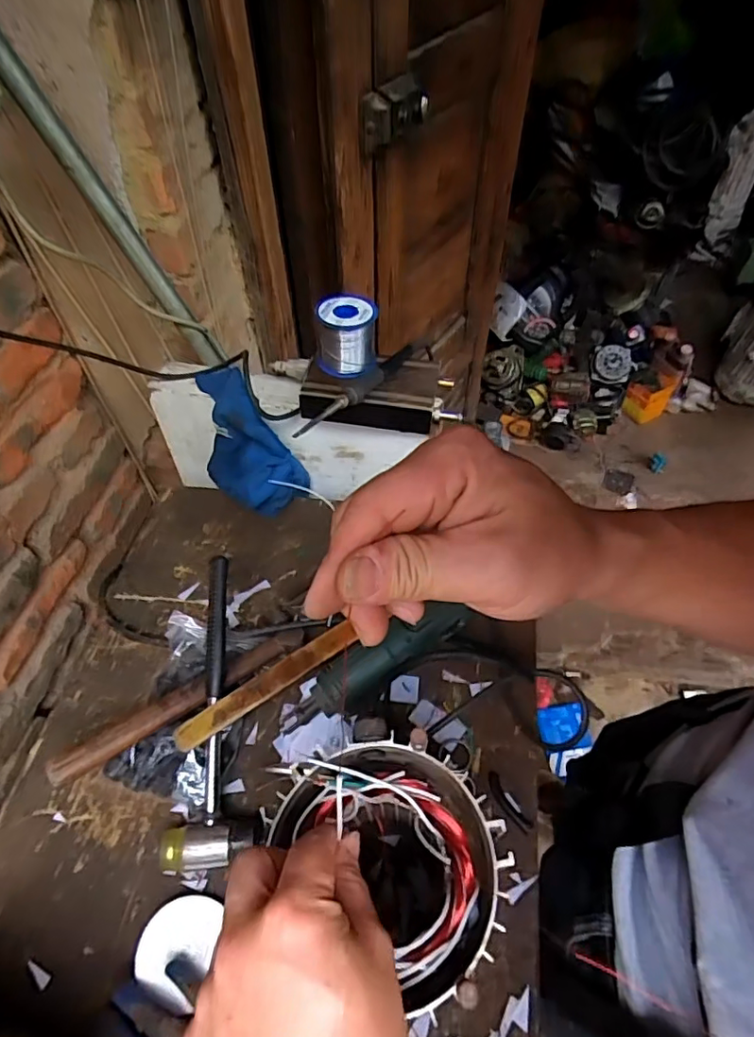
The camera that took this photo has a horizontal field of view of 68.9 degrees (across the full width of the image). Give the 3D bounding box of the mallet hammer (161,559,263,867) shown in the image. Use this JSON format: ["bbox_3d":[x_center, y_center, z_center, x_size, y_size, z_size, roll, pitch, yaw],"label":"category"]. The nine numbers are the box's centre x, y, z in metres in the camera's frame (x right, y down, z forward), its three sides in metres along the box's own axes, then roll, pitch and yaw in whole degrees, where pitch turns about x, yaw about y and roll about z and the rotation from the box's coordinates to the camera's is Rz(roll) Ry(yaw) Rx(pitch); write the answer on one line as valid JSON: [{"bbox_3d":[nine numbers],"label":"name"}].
[{"bbox_3d":[-0.142,0.166,0.501,0.076,0.033,0.263,-1,71,1],"label":"mallet hammer"}]

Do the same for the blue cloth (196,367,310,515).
[{"bbox_3d":[-0.161,-0.087,0.671,0.138,0.139,0.083,34,61,25],"label":"blue cloth"}]

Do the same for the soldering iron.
[{"bbox_3d":[-0.019,-0.136,0.575,0.025,0.017,0.189,29,59,22],"label":"soldering iron"}]

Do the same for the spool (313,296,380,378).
[{"bbox_3d":[-0.032,-0.195,0.594,0.062,0.071,0.062,-1,53,1],"label":"spool"}]

